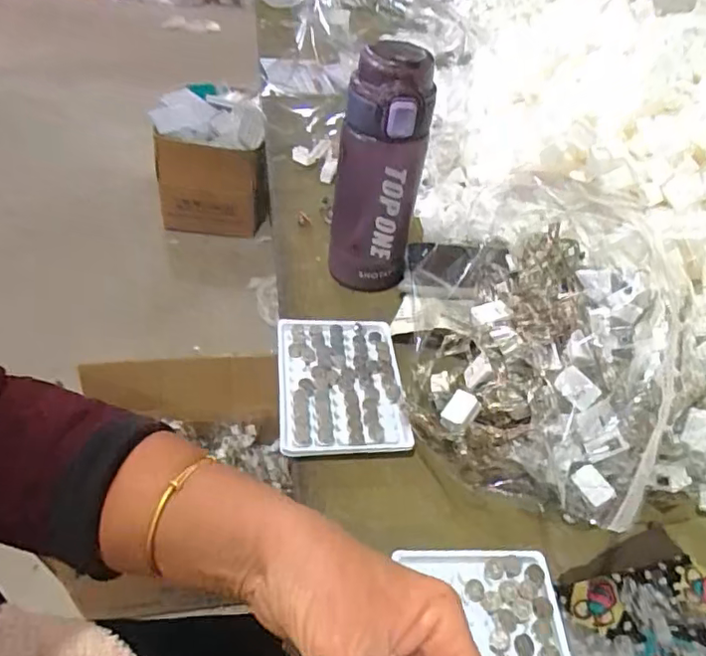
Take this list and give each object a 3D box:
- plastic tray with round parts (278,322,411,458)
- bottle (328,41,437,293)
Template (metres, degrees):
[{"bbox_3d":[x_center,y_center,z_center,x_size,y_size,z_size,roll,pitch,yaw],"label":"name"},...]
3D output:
[{"bbox_3d":[-0.009,0.042,0.447,0.093,0.011,0.127,1,44,-9],"label":"plastic tray with round parts"},{"bbox_3d":[0.020,-0.126,0.480,0.071,0.191,0.060,16,43,7],"label":"bottle"}]

